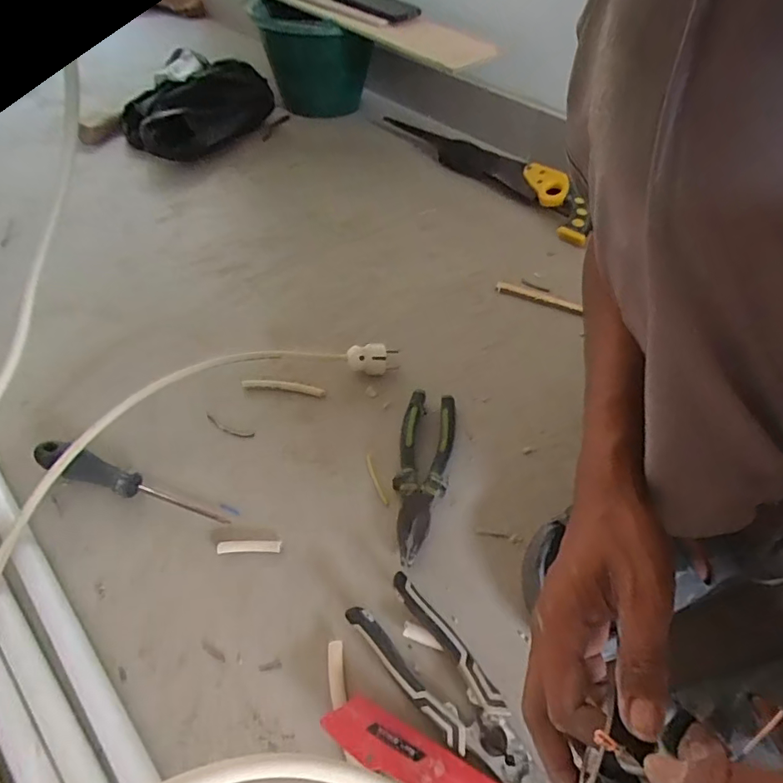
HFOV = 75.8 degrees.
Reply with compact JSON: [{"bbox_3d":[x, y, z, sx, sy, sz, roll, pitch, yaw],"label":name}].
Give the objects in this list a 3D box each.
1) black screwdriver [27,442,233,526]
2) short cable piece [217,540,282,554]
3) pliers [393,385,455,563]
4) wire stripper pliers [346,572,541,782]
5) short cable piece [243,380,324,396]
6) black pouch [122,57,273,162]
[{"bbox_3d":[-0.242,0.084,0.459,0.190,0.029,0.024,17,50,10],"label":"black screwdriver"},{"bbox_3d":[-0.127,0.137,0.447,0.055,0.004,0.011,0,49,-4],"label":"short cable piece"},{"bbox_3d":[0.029,0.074,0.485,0.049,0.025,0.184,11,49,5],"label":"pliers"},{"bbox_3d":[0.046,0.222,0.363,0.052,0.030,0.183,-31,58,-27],"label":"wire stripper pliers"},{"bbox_3d":[-0.120,-0.004,0.561,0.089,0.016,0.010,3,49,-1],"label":"short cable piece"},{"bbox_3d":[-0.359,-0.521,0.916,0.172,0.110,0.264,32,54,22],"label":"black pouch"}]

